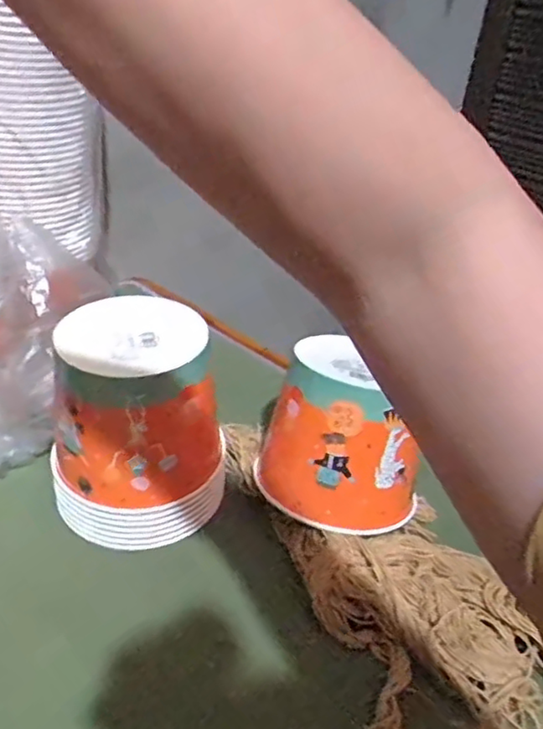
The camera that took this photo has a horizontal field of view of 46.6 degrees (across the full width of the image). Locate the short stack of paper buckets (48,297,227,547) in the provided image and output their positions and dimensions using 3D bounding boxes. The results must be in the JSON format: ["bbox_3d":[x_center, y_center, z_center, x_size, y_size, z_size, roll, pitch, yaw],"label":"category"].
[{"bbox_3d":[-0.116,0.052,0.581,0.148,0.179,0.137,3,33,-4],"label":"short stack of paper buckets"}]

